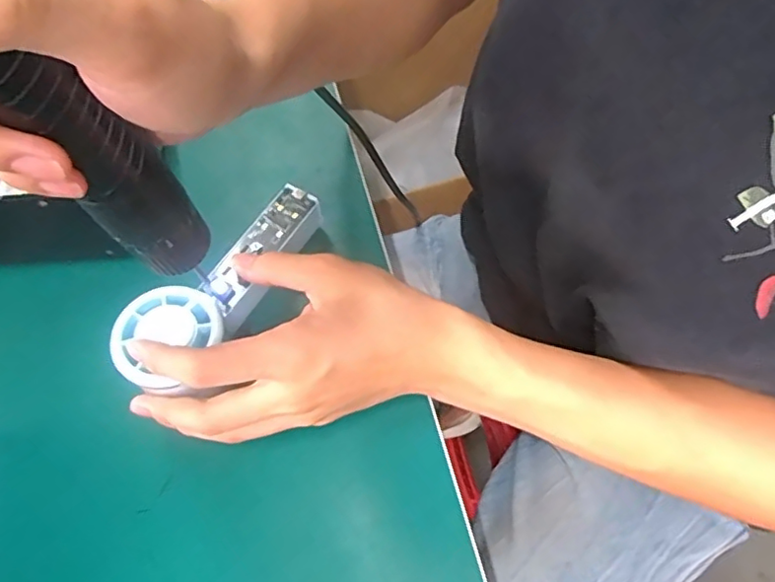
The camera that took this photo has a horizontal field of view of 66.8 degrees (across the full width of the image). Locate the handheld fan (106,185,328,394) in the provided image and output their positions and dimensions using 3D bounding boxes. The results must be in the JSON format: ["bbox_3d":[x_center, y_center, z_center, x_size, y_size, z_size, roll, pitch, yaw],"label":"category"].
[{"bbox_3d":[-0.090,-0.005,0.343,0.047,0.031,0.150,32,54,16],"label":"handheld fan"}]

